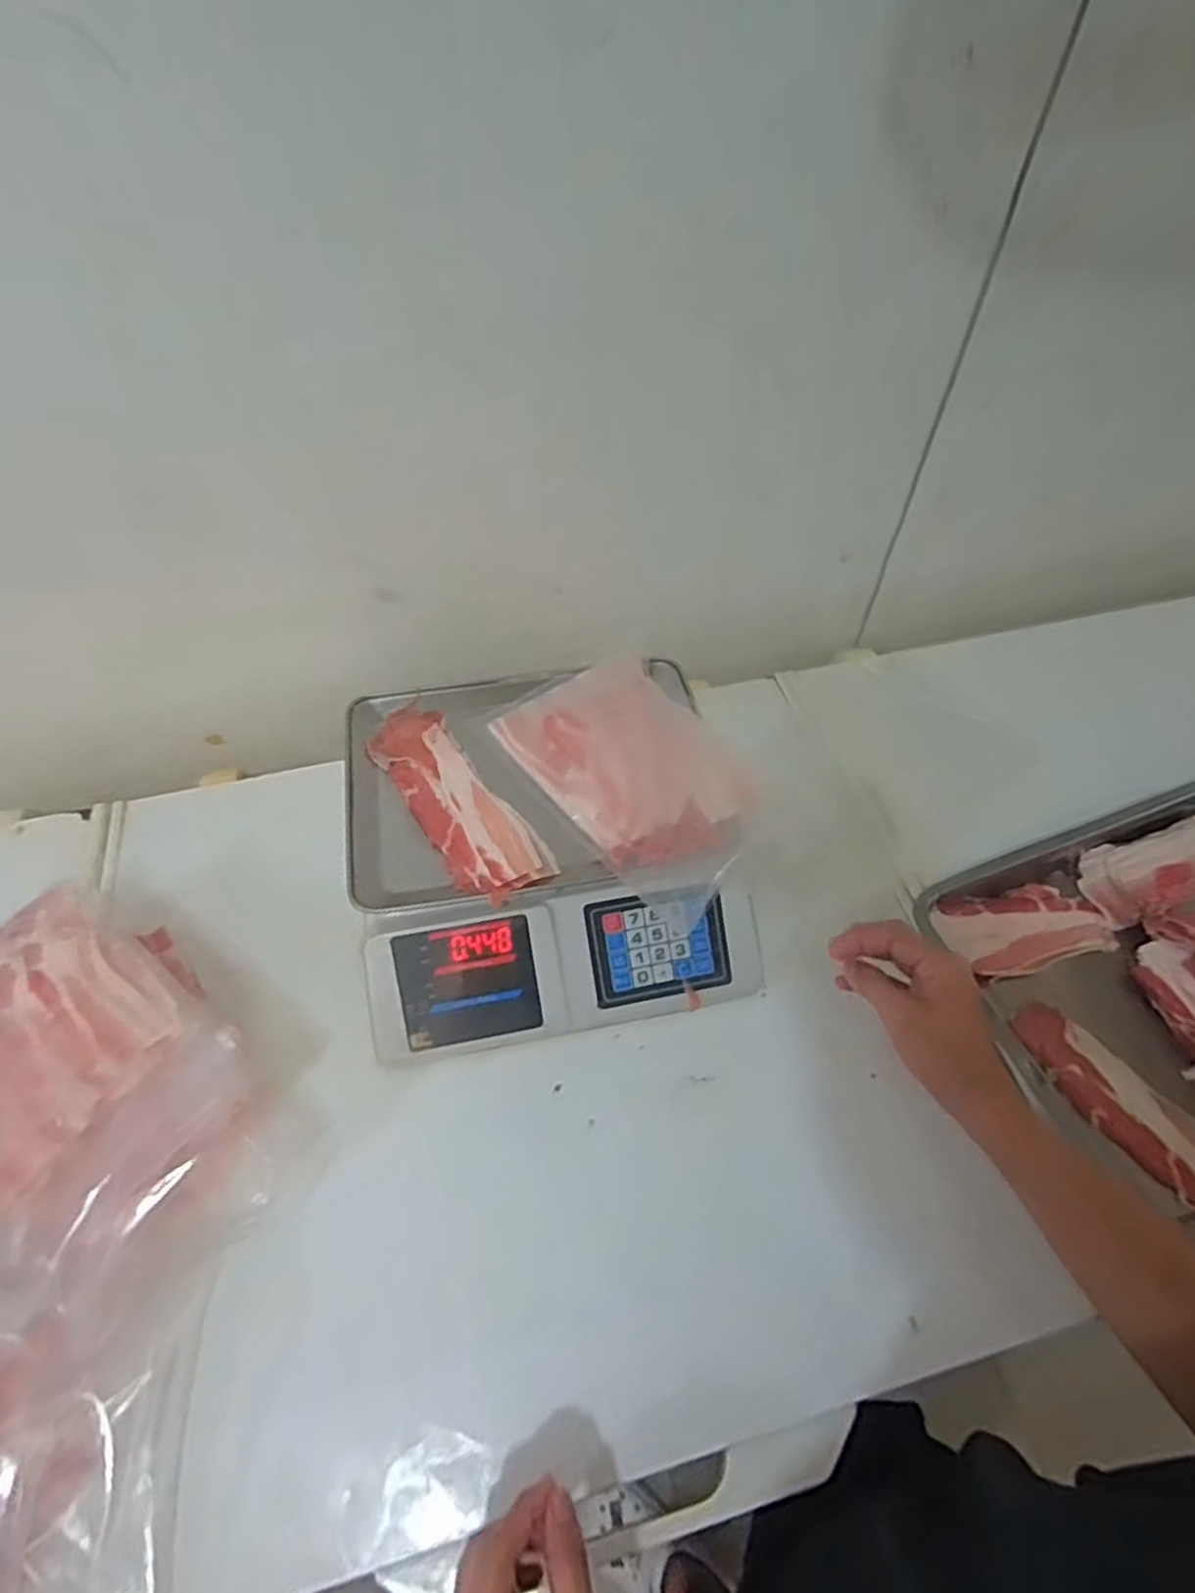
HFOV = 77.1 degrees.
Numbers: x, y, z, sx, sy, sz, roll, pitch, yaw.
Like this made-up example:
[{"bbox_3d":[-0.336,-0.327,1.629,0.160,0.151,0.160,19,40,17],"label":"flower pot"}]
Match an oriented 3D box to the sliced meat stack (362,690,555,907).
[{"bbox_3d":[-0.130,-0.003,0.666,0.076,0.021,0.237,-30,58,-21],"label":"sliced meat stack"}]

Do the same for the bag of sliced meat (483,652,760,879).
[{"bbox_3d":[0.035,-0.036,0.674,0.165,0.035,0.229,-28,57,-20],"label":"bag of sliced meat"}]

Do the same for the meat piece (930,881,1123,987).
[{"bbox_3d":[0.389,0.116,0.681,0.154,0.029,0.075,-11,53,-8],"label":"meat piece"}]

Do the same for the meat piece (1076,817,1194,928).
[{"bbox_3d":[0.537,0.064,0.703,0.154,0.042,0.077,-22,58,0],"label":"meat piece"}]

